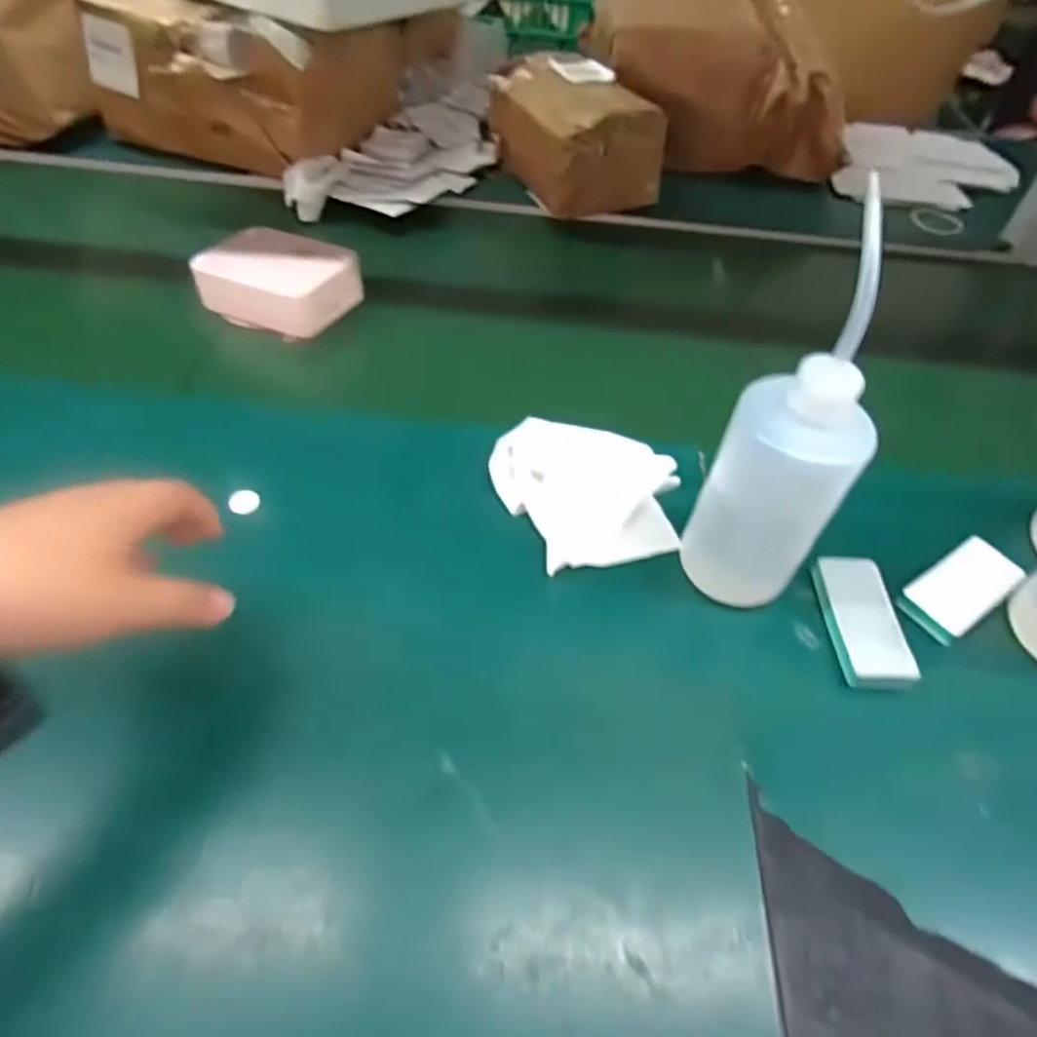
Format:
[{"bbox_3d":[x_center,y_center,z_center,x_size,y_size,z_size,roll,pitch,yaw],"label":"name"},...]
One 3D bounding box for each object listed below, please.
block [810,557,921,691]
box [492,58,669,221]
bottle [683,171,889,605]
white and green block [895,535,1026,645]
[{"bbox_3d":[0.229,0.069,0.459,0.047,0.019,0.094,-1,52,-5],"label":"block"},{"bbox_3d":[0.068,-0.473,0.839,0.140,0.109,0.204,-17,53,-18],"label":"box"},{"bbox_3d":[0.161,-0.038,0.403,0.077,0.234,0.074,28,53,18],"label":"bottle"},{"bbox_3d":[0.310,0.048,0.479,0.096,0.010,0.043,-27,57,-24],"label":"white and green block"}]

